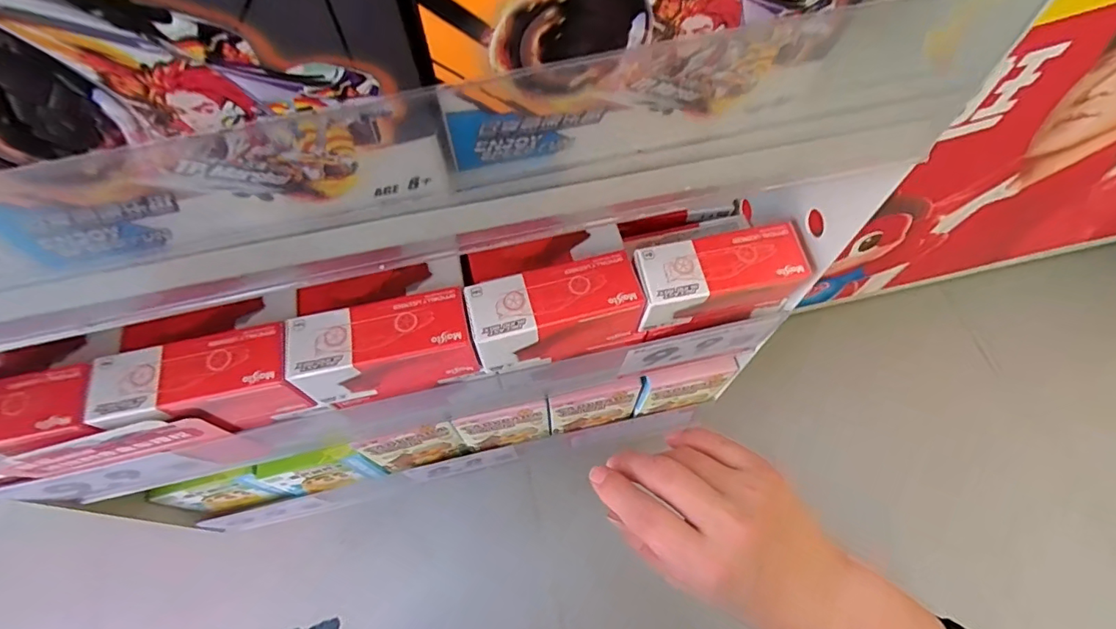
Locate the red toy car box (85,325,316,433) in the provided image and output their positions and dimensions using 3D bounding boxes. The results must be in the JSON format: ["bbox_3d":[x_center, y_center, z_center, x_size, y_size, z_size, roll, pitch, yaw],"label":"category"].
[{"bbox_3d":[-0.170,0.035,0.256,0.083,0.041,0.032,-13,64,-5],"label":"red toy car box"}]

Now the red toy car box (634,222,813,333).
[{"bbox_3d":[0.087,-0.017,0.284,0.090,0.044,0.033,-11,64,-5],"label":"red toy car box"}]

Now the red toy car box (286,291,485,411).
[{"bbox_3d":[-0.086,0.018,0.267,0.085,0.042,0.031,-12,64,-5],"label":"red toy car box"}]

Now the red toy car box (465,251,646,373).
[{"bbox_3d":[-0.001,0.000,0.277,0.085,0.045,0.033,-14,64,-6],"label":"red toy car box"}]

